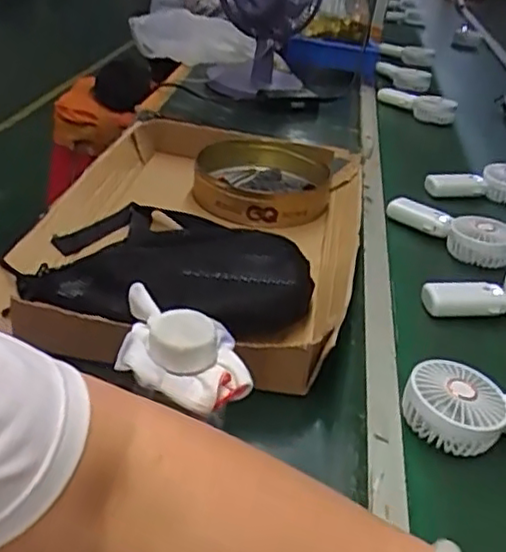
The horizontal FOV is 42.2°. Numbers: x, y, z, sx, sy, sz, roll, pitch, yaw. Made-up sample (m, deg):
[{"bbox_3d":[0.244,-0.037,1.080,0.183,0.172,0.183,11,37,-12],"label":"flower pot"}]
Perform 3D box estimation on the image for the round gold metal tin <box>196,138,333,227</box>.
[{"bbox_3d":[0.011,-0.128,0.908,0.180,0.058,0.176,8,30,-4],"label":"round gold metal tin"}]

